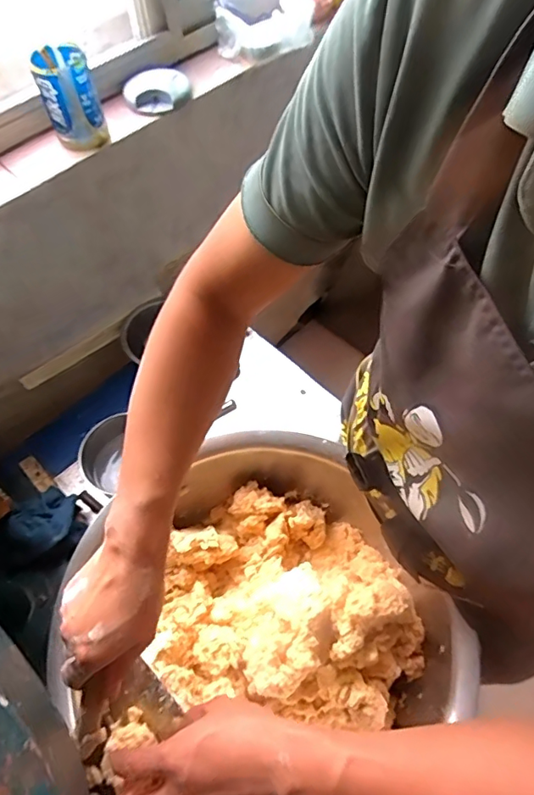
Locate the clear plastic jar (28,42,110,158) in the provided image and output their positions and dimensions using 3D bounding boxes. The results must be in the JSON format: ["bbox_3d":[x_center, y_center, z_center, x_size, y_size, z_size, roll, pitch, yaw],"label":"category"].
[{"bbox_3d":[-0.313,-0.472,0.812,0.079,0.138,0.077,-1,59,1],"label":"clear plastic jar"}]

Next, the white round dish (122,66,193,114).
[{"bbox_3d":[-0.199,-0.554,0.911,0.102,0.022,0.110,-1,59,1],"label":"white round dish"}]

